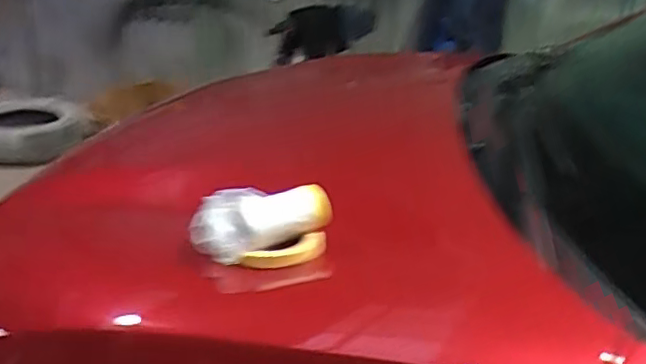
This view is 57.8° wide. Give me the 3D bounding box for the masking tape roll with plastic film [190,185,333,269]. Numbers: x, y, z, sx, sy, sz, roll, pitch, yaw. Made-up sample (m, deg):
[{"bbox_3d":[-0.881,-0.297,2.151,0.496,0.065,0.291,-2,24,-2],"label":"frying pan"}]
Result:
[{"bbox_3d":[-0.073,0.051,0.696,0.160,0.063,0.089,0,25,-12],"label":"masking tape roll with plastic film"}]

